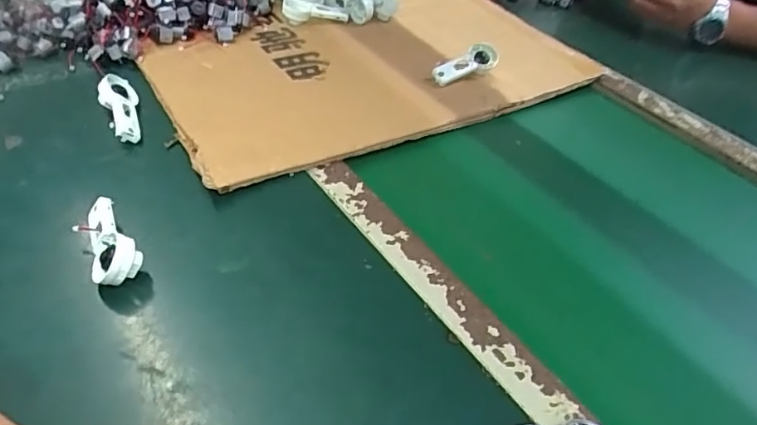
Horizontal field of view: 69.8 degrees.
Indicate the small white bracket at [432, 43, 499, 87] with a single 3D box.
[{"bbox_3d":[0.112,-0.191,0.693,0.092,0.033,0.021,-19,49,-25],"label":"small white bracket"}]

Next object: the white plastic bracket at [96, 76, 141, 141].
[{"bbox_3d":[-0.270,-0.111,0.568,0.036,0.025,0.093,-14,59,-21],"label":"white plastic bracket"}]

